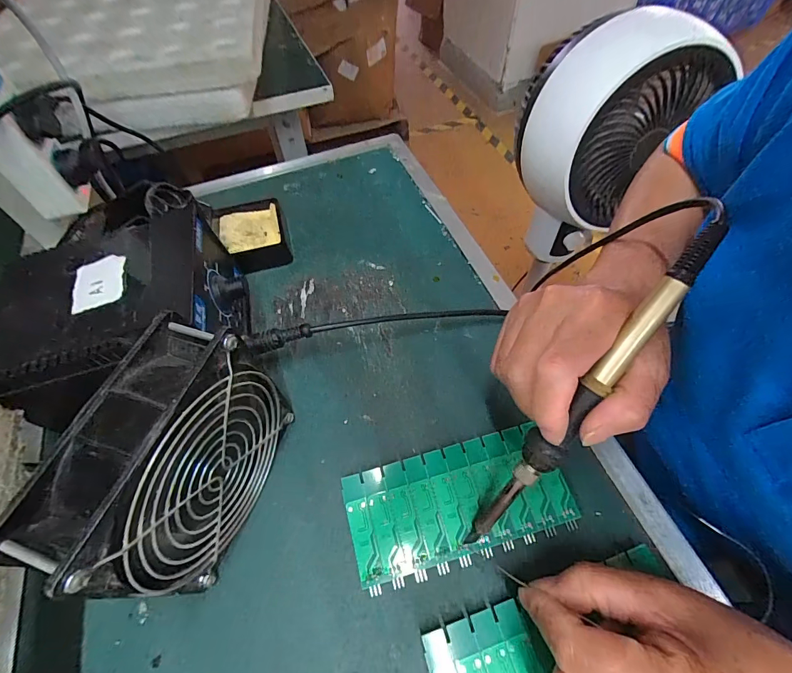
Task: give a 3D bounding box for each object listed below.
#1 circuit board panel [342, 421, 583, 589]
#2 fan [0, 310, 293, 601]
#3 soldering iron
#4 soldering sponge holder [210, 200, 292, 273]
[{"bbox_3d":[0.039,0.103,0.248,0.137,0.013,0.060,-14,58,-6],"label":"circuit board panel"},{"bbox_3d":[-0.109,0.065,0.214,0.049,0.123,0.129,14,59,12],"label":"fan"},{"bbox_3d":[0.098,0.035,0.203,0.019,0.021,0.211,38,107,24],"label":"soldering iron"},{"bbox_3d":[-0.139,-0.097,0.375,0.065,0.024,0.072,-17,58,-8],"label":"soldering sponge holder"}]

